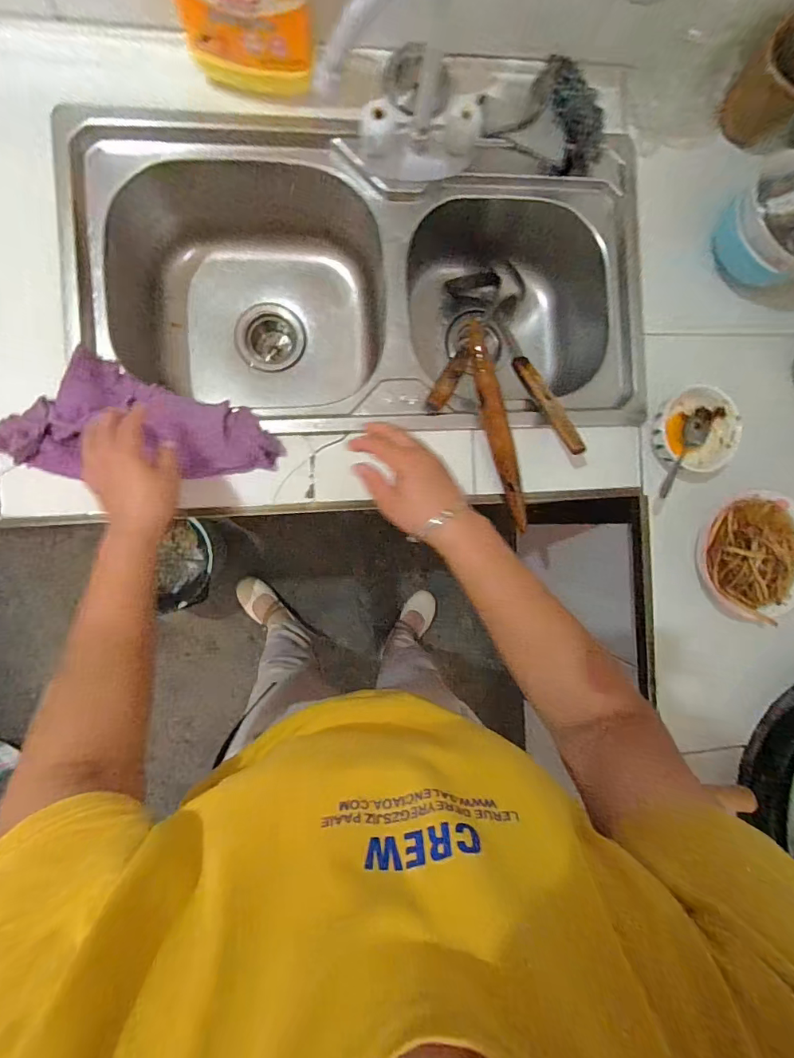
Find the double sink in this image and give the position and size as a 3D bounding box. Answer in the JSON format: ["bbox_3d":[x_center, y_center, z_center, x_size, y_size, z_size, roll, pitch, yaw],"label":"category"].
[{"bbox_3d":[-0.041,-0.324,0.682,0.722,0.219,0.369,-2,91,-7],"label":"double sink"}]

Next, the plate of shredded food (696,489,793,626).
[{"bbox_3d":[0.493,0.038,0.620,0.147,0.036,0.172,-9,92,-7],"label":"plate of shredded food"}]

